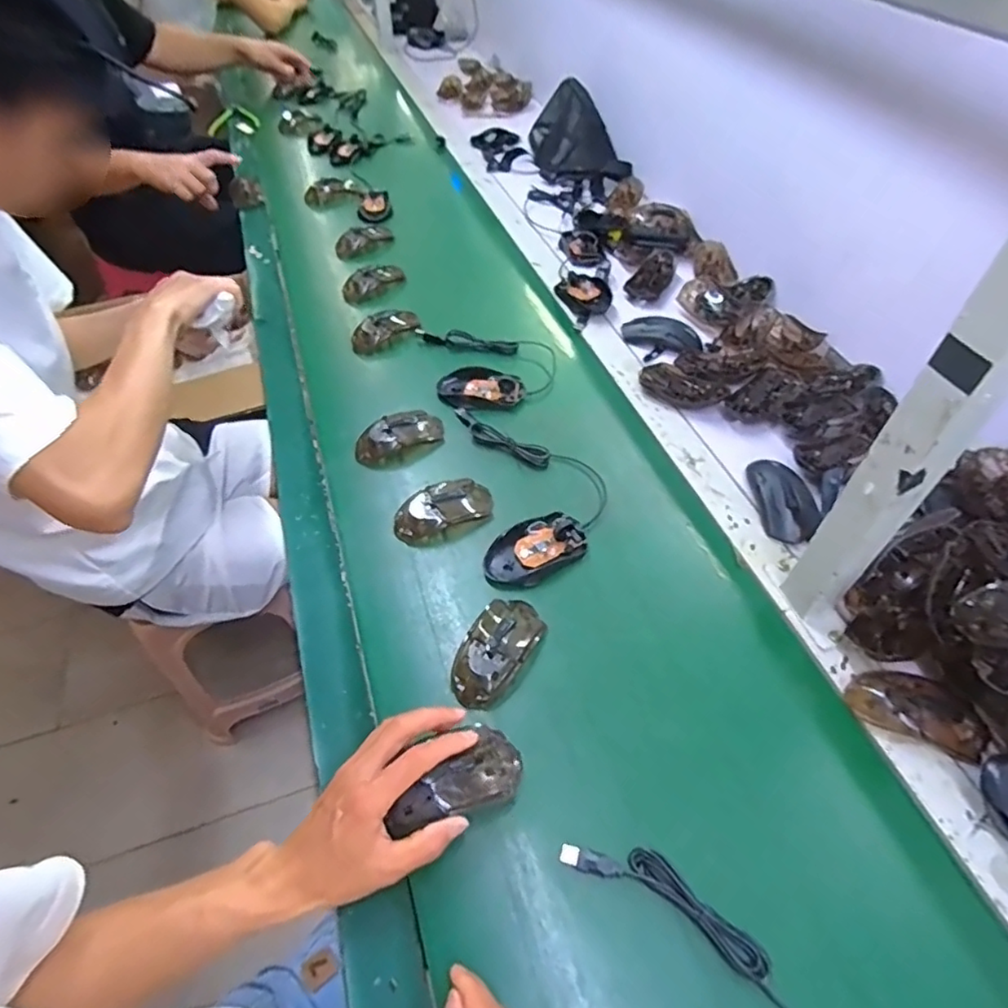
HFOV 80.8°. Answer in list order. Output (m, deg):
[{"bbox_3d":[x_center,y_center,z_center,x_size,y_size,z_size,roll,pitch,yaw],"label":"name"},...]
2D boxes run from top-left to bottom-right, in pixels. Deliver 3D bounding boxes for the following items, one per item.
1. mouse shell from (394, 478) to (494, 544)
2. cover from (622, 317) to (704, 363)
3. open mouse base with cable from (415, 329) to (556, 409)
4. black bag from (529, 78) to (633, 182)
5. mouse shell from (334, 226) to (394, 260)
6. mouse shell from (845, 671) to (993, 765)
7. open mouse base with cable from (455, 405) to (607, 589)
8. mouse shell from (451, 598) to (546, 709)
[{"bbox_3d":[-0.071,0.000,0.655,0.109,0.028,0.059,-23,54,-16],"label":"mouse shell"},{"bbox_3d":[0.222,-0.237,0.837,0.112,0.029,0.060,14,53,13],"label":"cover"},{"bbox_3d":[-0.030,-0.186,0.817,0.201,0.020,0.154,3,51,4],"label":"open mouse base with cable"},{"bbox_3d":[0.147,-0.740,1.194,0.160,0.106,0.250,-8,51,-5],"label":"black bag"},{"bbox_3d":[-0.250,-0.473,1.061,0.114,0.035,0.058,-33,57,-23],"label":"mouse shell"},{"bbox_3d":[0.359,0.174,0.506,0.108,0.027,0.051,19,54,17],"label":"mouse shell"},{"bbox_3d":[0.037,-0.026,0.677,0.146,0.022,0.260,-7,51,-4],"label":"open mouse base with cable"},{"bbox_3d":[-0.004,0.133,0.546,0.062,0.035,0.108,18,54,15],"label":"mouse shell"}]

